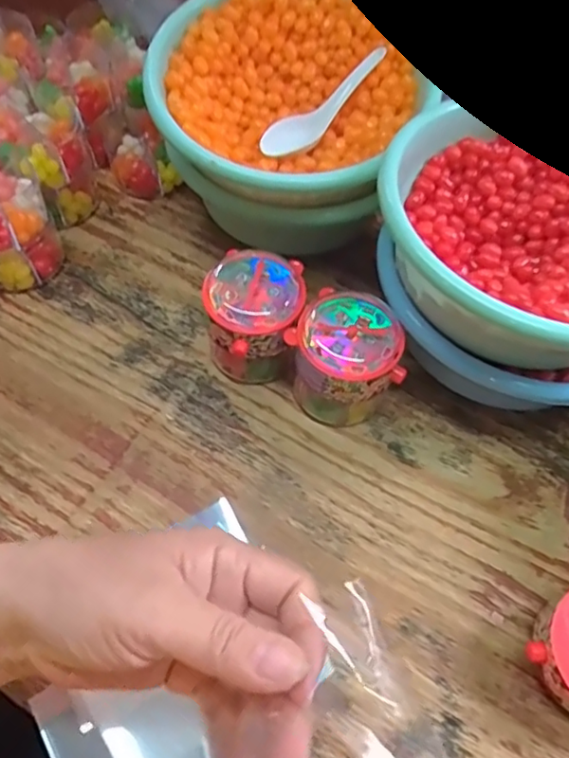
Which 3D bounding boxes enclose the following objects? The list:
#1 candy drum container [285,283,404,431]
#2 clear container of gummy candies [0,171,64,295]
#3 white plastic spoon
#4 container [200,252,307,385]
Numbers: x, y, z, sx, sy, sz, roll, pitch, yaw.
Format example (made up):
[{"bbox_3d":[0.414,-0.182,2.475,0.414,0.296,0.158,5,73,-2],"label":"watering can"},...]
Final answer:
[{"bbox_3d":[0.037,-0.011,0.378,0.065,0.067,0.065,1,61,-1],"label":"candy drum container"},{"bbox_3d":[-0.205,-0.109,0.430,0.066,0.075,0.054,-32,66,-18],"label":"clear container of gummy candies"},{"bbox_3d":[0.027,-0.191,0.404,0.111,0.017,0.026,-44,69,-5],"label":"white plastic spoon"},{"bbox_3d":[-0.021,-0.037,0.389,0.060,0.069,0.062,1,61,-1],"label":"container"}]

